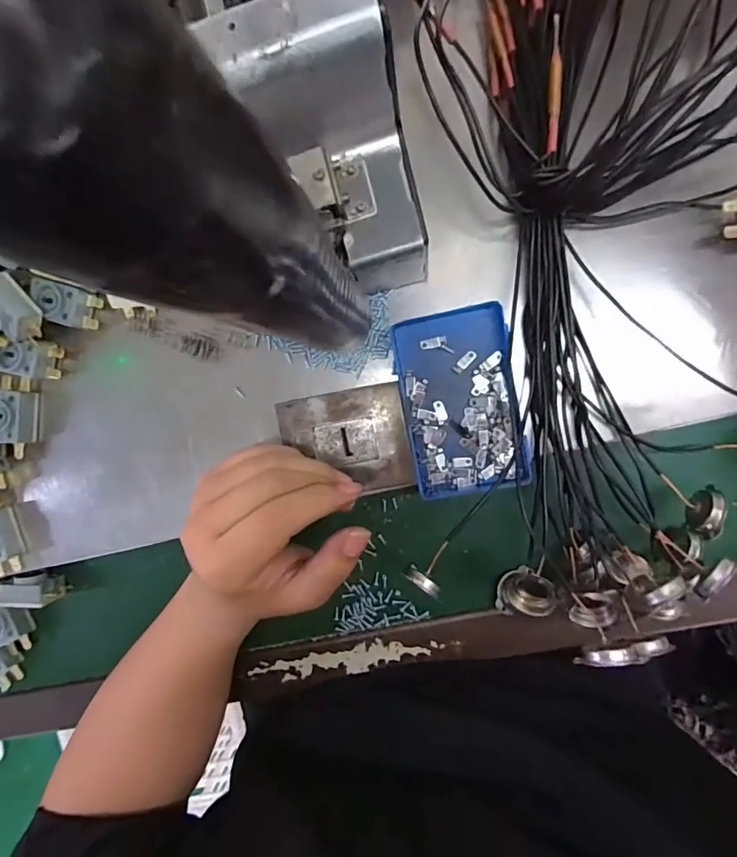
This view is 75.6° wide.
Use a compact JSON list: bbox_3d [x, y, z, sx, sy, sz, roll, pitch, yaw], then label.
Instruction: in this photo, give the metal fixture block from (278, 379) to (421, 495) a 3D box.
[{"bbox_3d":[-0.013,0.009,0.305,0.078,0.023,0.065,-10,95,8],"label":"metal fixture block"}]

